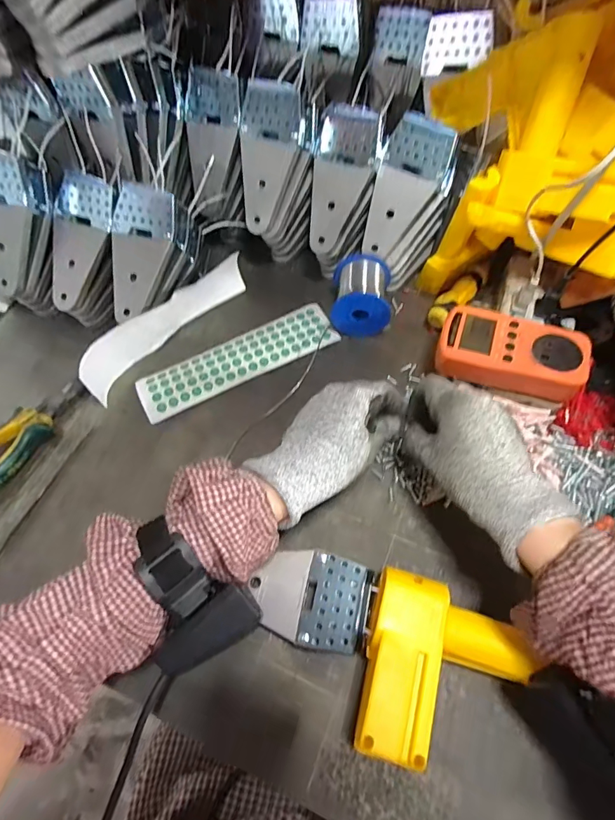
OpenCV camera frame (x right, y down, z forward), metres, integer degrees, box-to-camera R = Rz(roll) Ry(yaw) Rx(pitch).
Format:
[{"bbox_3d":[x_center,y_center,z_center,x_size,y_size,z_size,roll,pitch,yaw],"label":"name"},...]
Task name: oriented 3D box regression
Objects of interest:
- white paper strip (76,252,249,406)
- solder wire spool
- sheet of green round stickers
[{"bbox_3d":[-0.150,-0.094,0.459,0.020,0.059,0.208,40,71,20],"label":"white paper strip"},{"bbox_3d":[0.060,-0.127,0.476,0.064,0.053,0.075,1,63,4],"label":"solder wire spool"},{"bbox_3d":[-0.073,-0.056,0.468,0.220,0.007,0.059,-26,65,-13],"label":"sheet of green round stickers"}]

